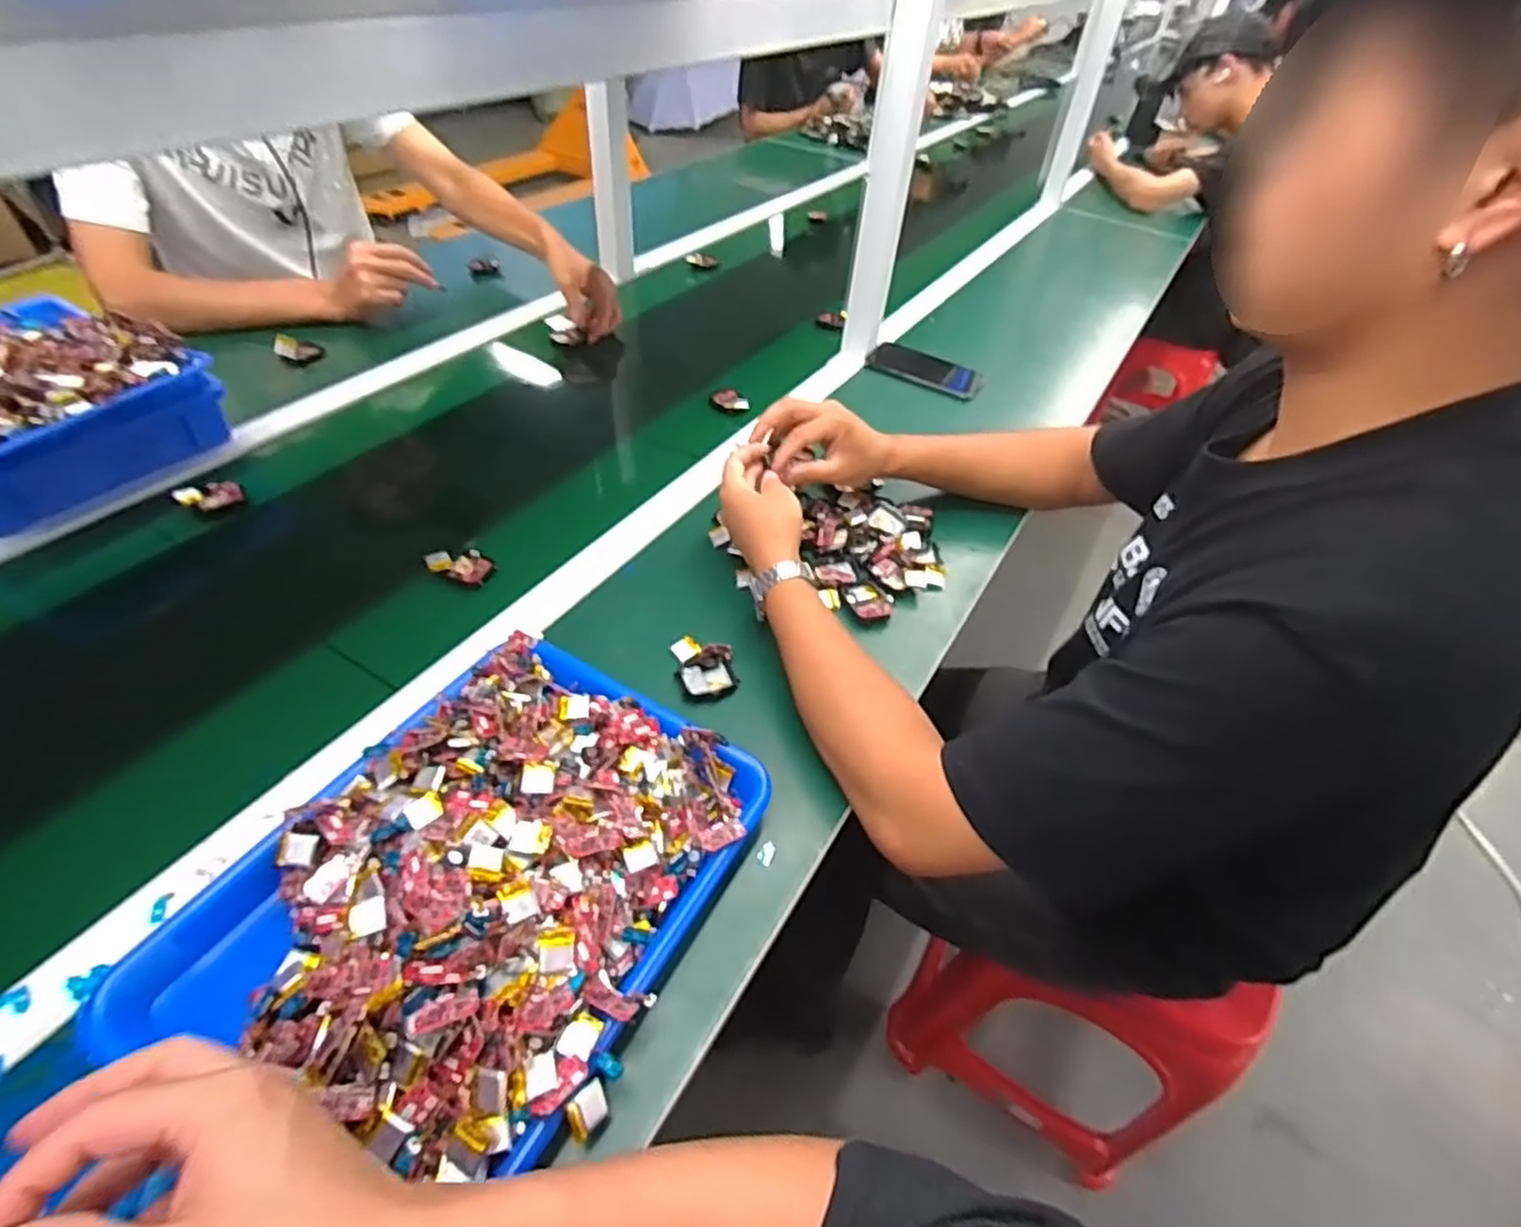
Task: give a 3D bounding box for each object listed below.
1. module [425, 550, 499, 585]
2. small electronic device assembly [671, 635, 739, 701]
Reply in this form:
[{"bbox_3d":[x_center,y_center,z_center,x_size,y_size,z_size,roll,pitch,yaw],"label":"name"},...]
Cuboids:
[{"bbox_3d":[-0.278,-0.047,0.661,0.057,0.017,0.035,10,46,4],"label":"module"},{"bbox_3d":[-0.046,0.044,0.597,0.050,0.019,0.059,-3,47,-9],"label":"small electronic device assembly"}]

